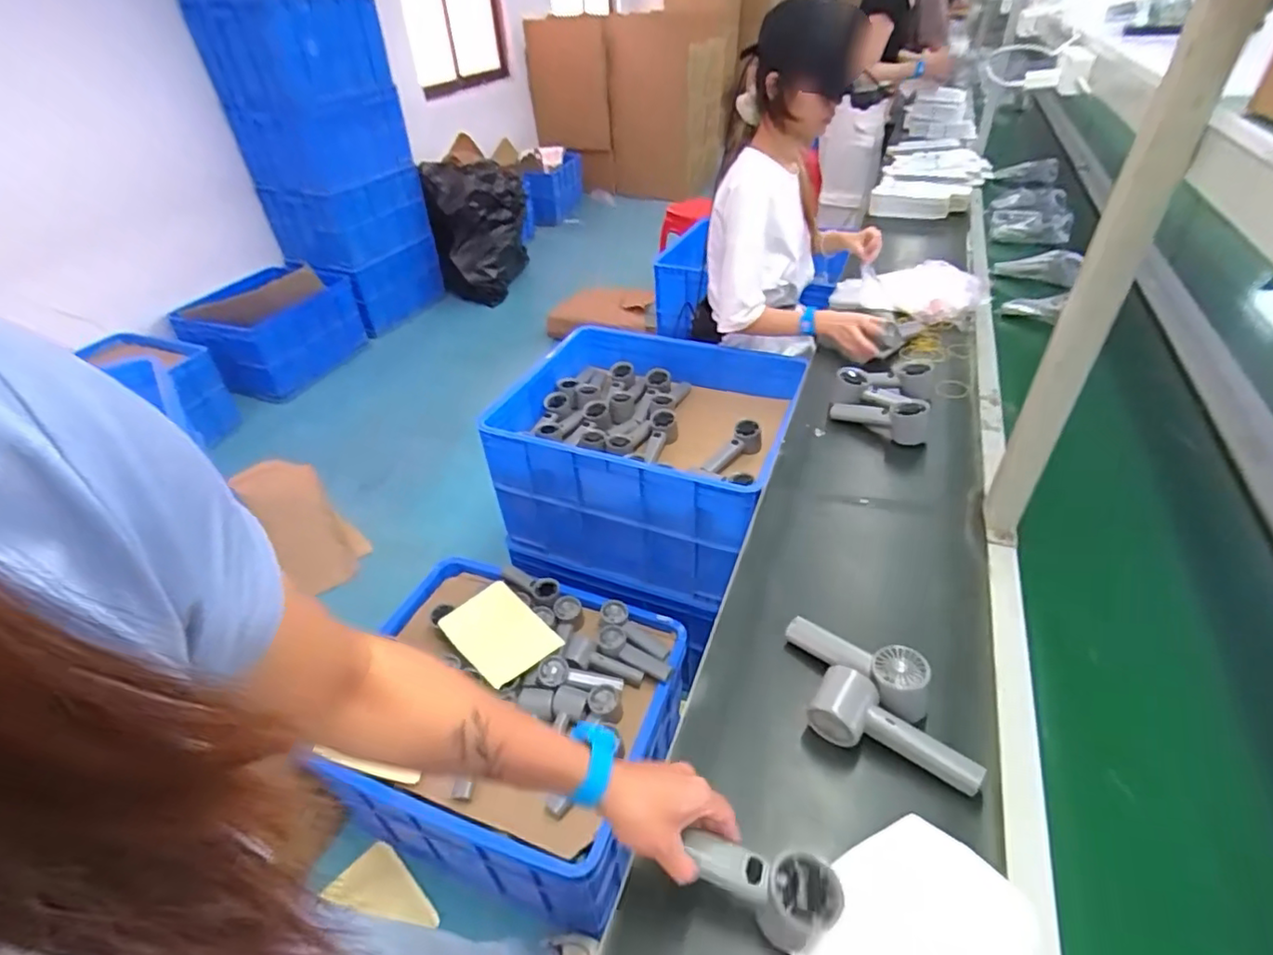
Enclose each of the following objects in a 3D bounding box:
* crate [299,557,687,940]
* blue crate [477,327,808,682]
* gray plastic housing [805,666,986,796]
[{"bbox_3d":[-0.241,0.509,1.271,0.590,0.408,0.528,12,42,18],"label":"crate"},{"bbox_3d":[0.024,-0.033,1.413,0.606,0.369,0.542,10,42,16],"label":"blue crate"},{"bbox_3d":[0.247,0.248,0.590,0.156,0.046,0.061,25,48,30],"label":"gray plastic housing"}]

